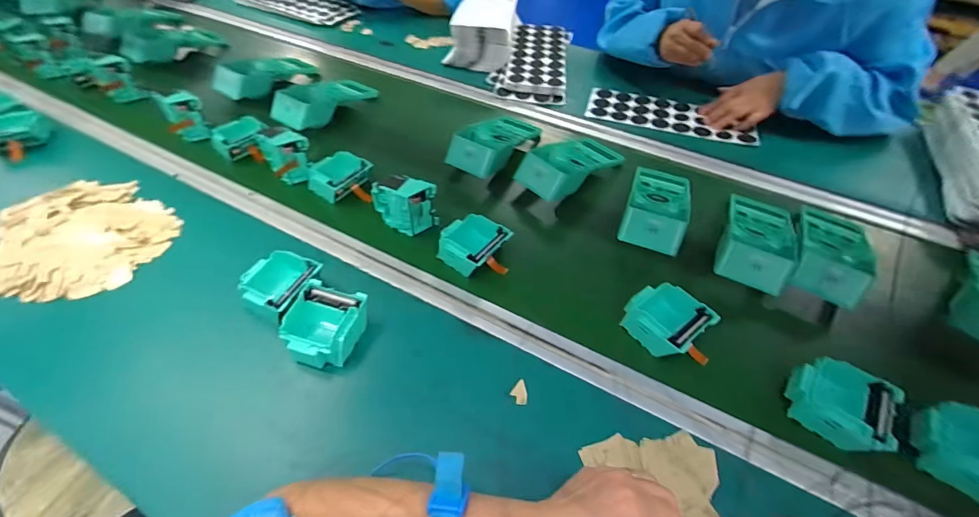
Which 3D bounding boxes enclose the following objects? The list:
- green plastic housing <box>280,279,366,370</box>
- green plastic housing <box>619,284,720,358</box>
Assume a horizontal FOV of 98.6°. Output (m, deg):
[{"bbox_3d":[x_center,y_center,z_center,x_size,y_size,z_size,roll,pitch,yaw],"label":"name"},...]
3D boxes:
[{"bbox_3d":[-0.181,0.076,0.466,0.075,0.042,0.080,13,51,10],"label":"green plastic housing"},{"bbox_3d":[0.199,0.073,0.484,0.074,0.046,0.079,-32,58,-25],"label":"green plastic housing"}]

